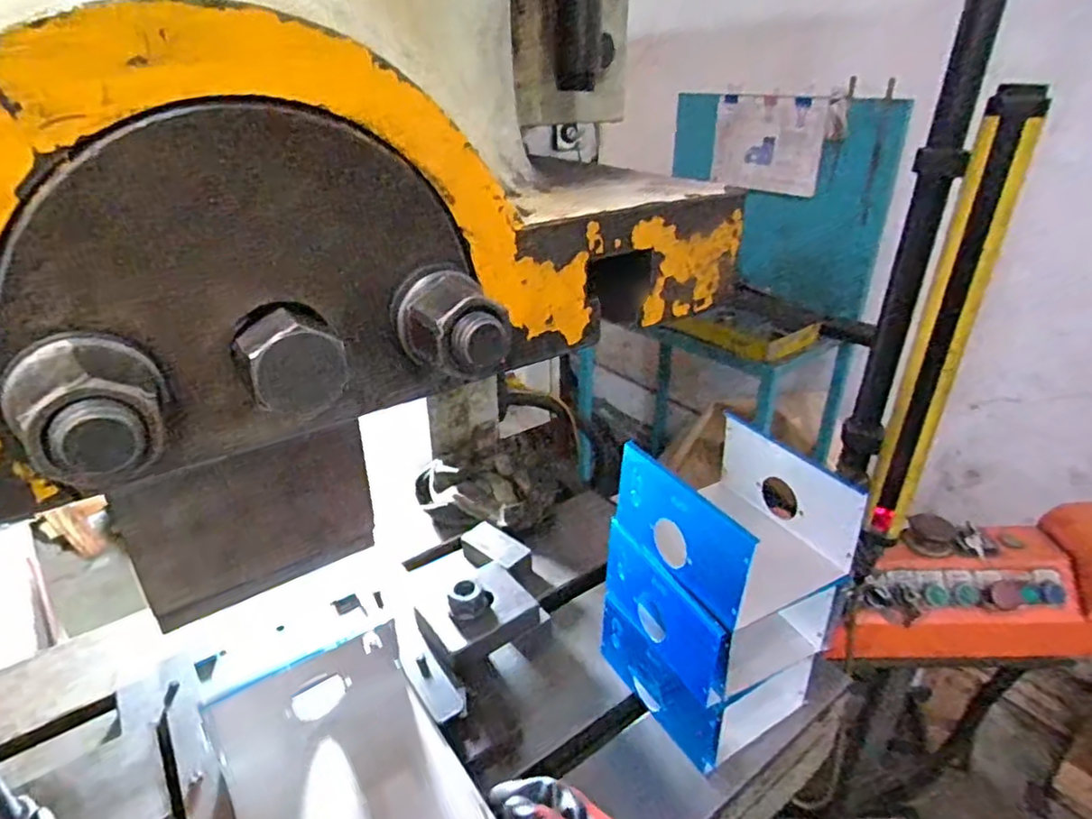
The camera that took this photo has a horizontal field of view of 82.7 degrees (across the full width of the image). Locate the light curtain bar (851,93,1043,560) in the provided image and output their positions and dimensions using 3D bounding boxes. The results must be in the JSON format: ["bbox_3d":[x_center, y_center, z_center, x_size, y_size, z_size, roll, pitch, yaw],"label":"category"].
[{"bbox_3d":[0.312,-0.036,0.493,0.038,0.382,0.031,16,32,31],"label":"light curtain bar"}]

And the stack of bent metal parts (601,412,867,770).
[{"bbox_3d":[0.150,0.159,0.547,0.137,0.254,0.145,-15,30,-25],"label":"stack of bent metal parts"}]

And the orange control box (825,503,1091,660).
[{"bbox_3d":[0.615,0.236,0.860,0.439,0.187,0.126,0,27,4],"label":"orange control box"}]

